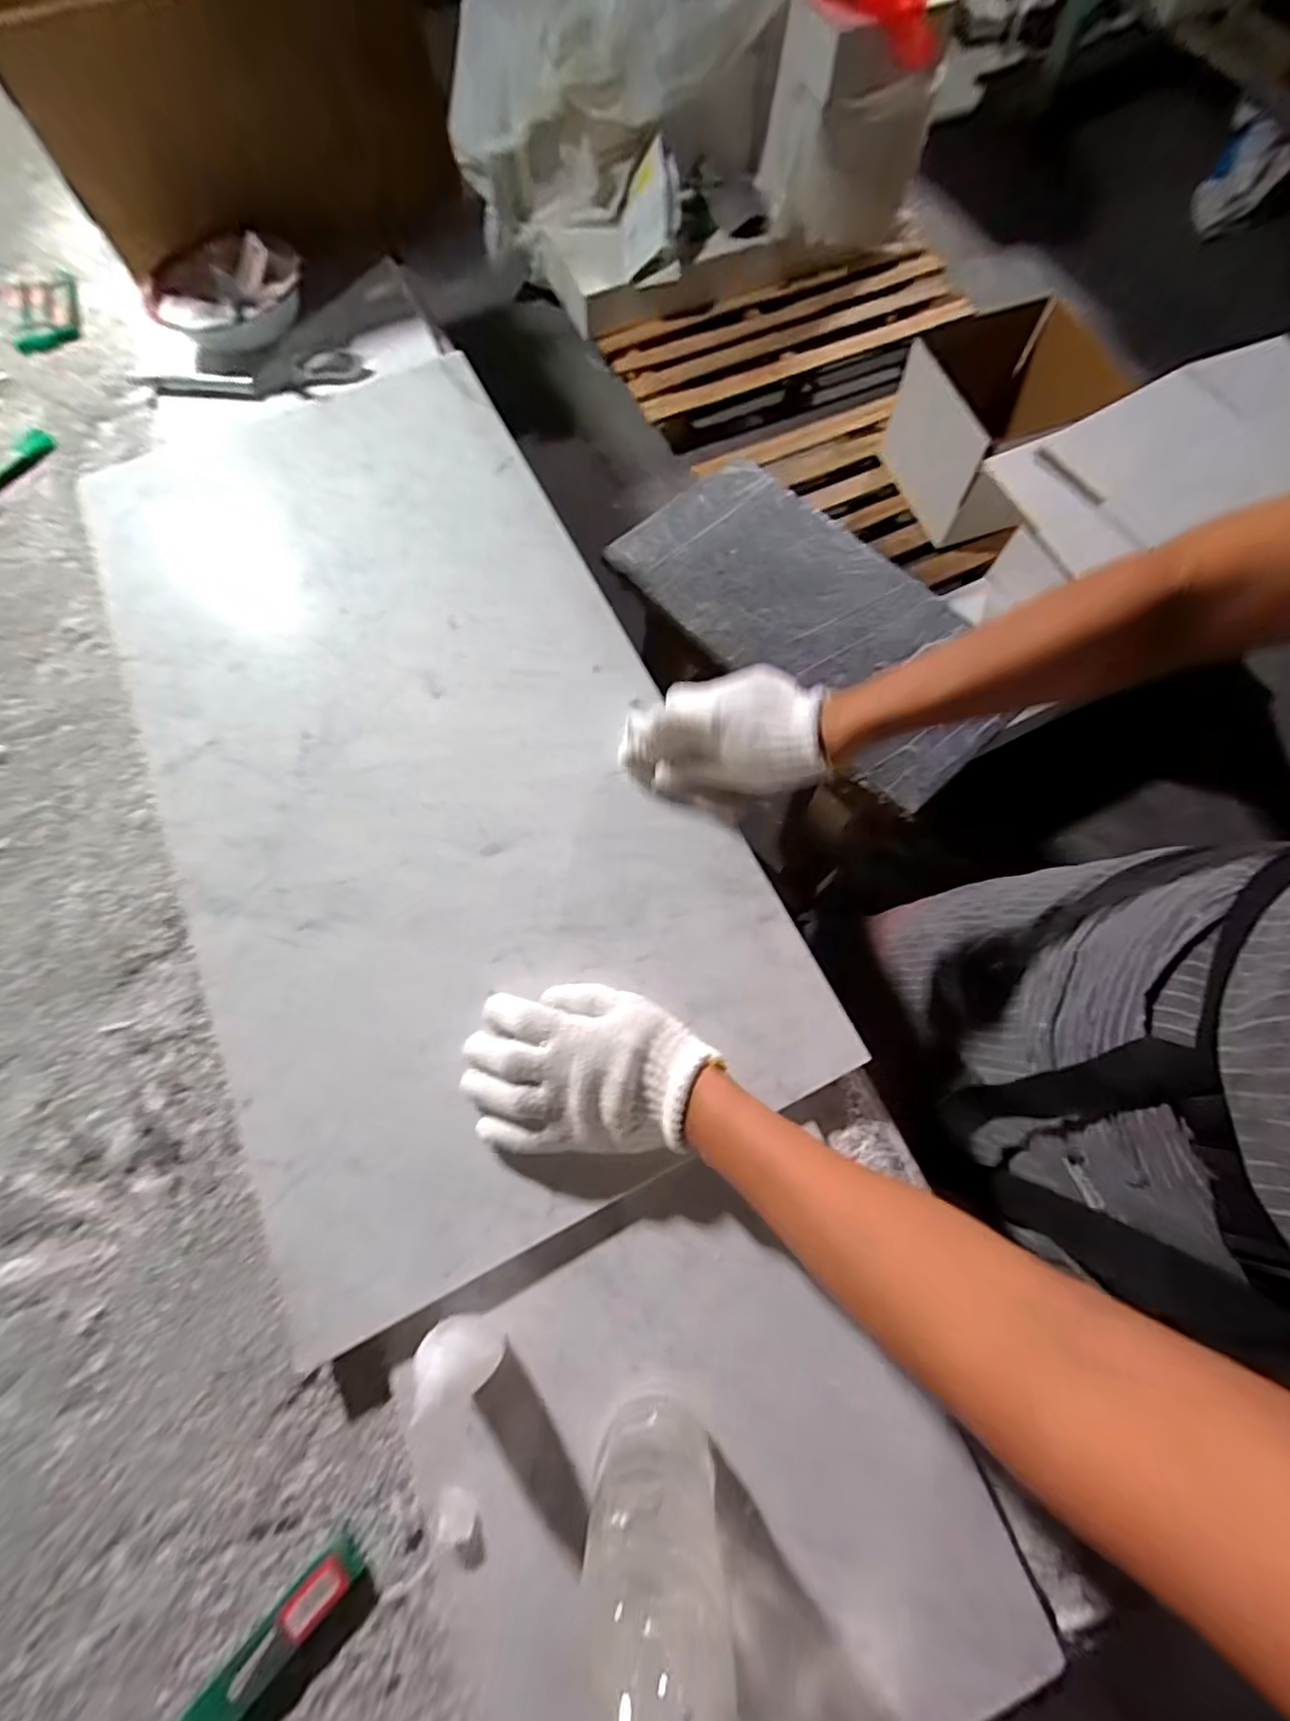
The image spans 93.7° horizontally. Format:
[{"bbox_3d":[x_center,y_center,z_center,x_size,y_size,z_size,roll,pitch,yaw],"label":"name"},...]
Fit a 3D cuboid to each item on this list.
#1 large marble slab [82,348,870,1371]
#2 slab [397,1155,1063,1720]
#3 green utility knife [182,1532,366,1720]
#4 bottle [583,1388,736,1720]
[{"bbox_3d":[-0.205,-0.117,0.505,0.399,0.021,0.792,-26,72,-6],"label":"large marble slab"},{"bbox_3d":[0.025,0.361,0.352,0.296,0.018,0.291,-24,72,-6],"label":"slab"},{"bbox_3d":[-0.208,0.438,0.335,0.023,0.014,0.115,42,78,15],"label":"green utility knife"},{"bbox_3d":[0.003,0.316,0.258,0.059,0.214,0.061,-1,73,0],"label":"bottle"}]

